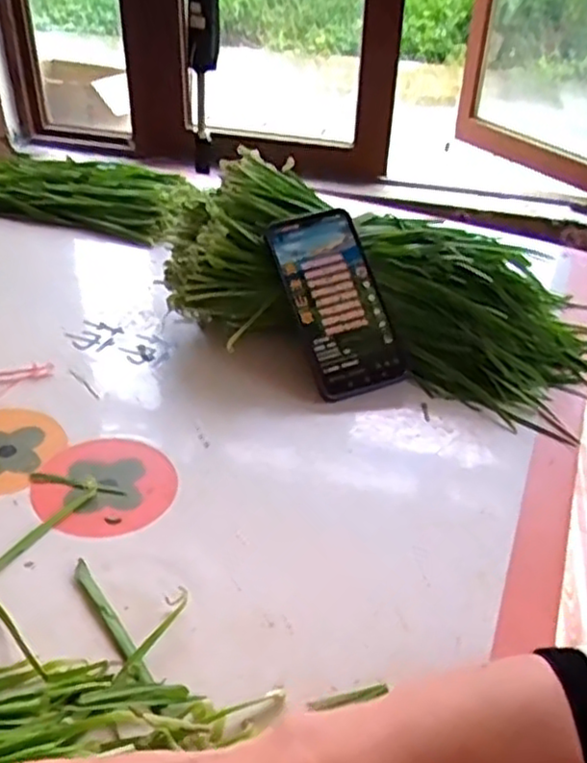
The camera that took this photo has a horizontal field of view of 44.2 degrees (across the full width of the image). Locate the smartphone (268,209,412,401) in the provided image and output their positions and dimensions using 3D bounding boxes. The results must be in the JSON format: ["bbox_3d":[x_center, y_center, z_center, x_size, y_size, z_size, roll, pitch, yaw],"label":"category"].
[{"bbox_3d":[0.036,-0.069,0.607,0.078,0.012,0.167,-17,75,-12],"label":"smartphone"}]

